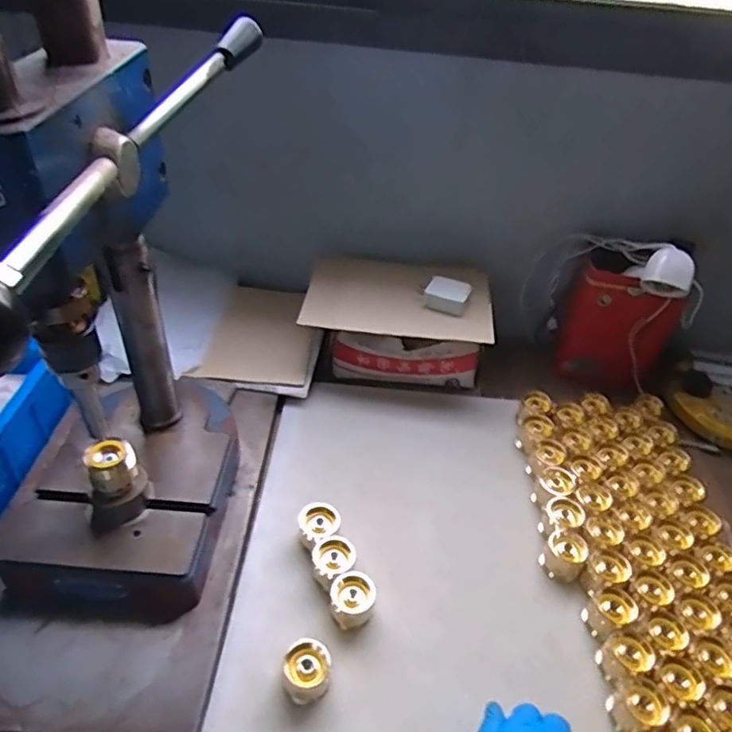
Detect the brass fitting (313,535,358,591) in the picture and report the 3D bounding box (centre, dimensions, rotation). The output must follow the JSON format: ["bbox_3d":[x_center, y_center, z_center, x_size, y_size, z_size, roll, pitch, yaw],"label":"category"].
[{"bbox_3d":[-0.032,0.197,0.592,0.041,0.031,0.042,2,41,-2],"label":"brass fitting"}]

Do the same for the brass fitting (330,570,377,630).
[{"bbox_3d":[-0.012,0.222,0.564,0.040,0.041,0.038,2,41,-2],"label":"brass fitting"}]

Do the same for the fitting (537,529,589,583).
[{"bbox_3d":[0.209,0.198,0.622,0.040,0.036,0.042,2,41,-2],"label":"fitting"}]

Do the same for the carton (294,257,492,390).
[{"bbox_3d":[0.042,-0.059,0.846,0.249,0.130,0.166,6,41,3],"label":"carton"}]

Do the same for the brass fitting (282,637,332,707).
[{"bbox_3d":[-0.051,0.265,0.514,0.041,0.035,0.043,2,41,-2],"label":"brass fitting"}]

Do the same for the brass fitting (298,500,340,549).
[{"bbox_3d":[-0.049,0.168,0.619,0.040,0.034,0.044,-23,47,-27],"label":"brass fitting"}]

